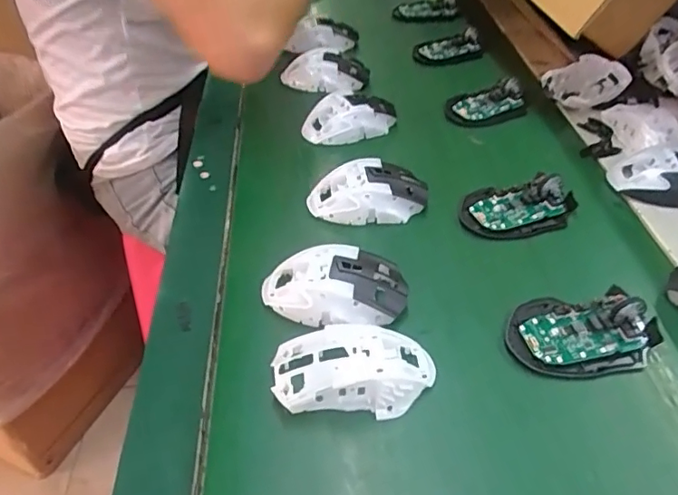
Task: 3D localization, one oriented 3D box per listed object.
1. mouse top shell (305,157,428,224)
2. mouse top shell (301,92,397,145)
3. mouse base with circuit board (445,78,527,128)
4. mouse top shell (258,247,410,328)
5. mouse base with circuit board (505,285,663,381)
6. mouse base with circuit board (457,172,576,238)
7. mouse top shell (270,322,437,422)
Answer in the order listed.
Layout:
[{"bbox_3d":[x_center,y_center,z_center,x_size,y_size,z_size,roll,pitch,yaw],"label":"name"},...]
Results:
[{"bbox_3d":[0.028,-0.055,0.537,0.118,0.038,0.062,-4,42,-3],"label":"mouse top shell"},{"bbox_3d":[0.012,-0.147,0.639,0.107,0.038,0.058,-14,44,-13],"label":"mouse top shell"},{"bbox_3d":[0.181,-0.177,0.679,0.106,0.027,0.055,-18,45,-15],"label":"mouse base with circuit board"},{"bbox_3d":[-0.005,0.035,0.443,0.118,0.046,0.065,2,42,4],"label":"mouse top shell"},{"bbox_3d":[0.186,0.062,0.417,0.112,0.022,0.072,-4,43,-1],"label":"mouse base with circuit board"},{"bbox_3d":[0.173,-0.040,0.536,0.110,0.033,0.070,-14,44,-11],"label":"mouse base with circuit board"},{"bbox_3d":[0.010,0.087,0.385,0.111,0.037,0.057,-3,43,0],"label":"mouse top shell"}]

